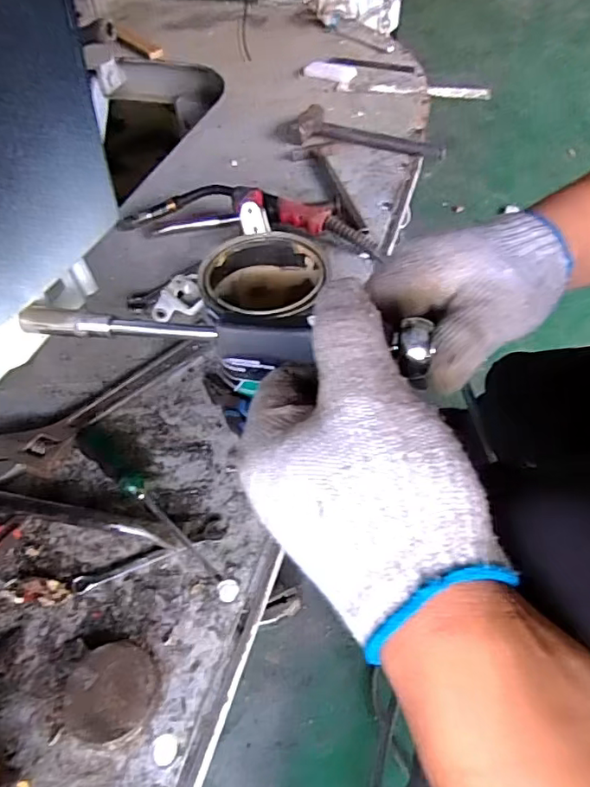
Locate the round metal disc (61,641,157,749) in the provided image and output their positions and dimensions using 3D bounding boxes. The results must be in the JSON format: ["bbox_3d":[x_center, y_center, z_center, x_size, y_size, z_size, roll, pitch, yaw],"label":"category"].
[{"bbox_3d":[-0.166,0.273,0.502,0.079,0.025,0.080,-2,51,2],"label":"round metal disc"}]

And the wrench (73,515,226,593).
[{"bbox_3d":[-0.155,0.172,0.589,0.162,0.008,0.028,-22,52,-13],"label":"wrench"}]

